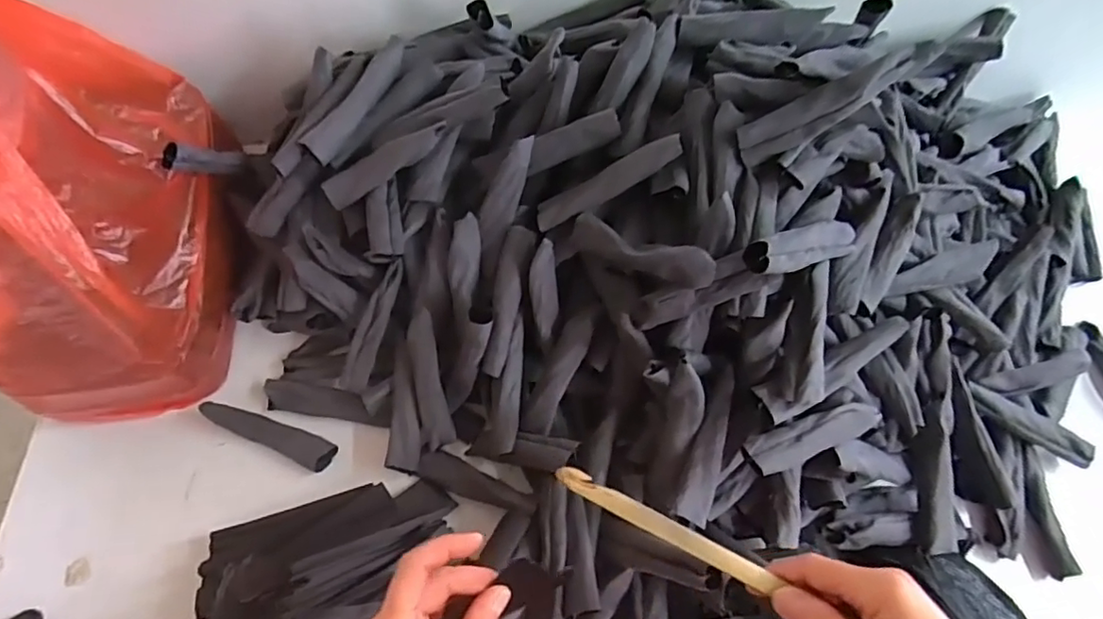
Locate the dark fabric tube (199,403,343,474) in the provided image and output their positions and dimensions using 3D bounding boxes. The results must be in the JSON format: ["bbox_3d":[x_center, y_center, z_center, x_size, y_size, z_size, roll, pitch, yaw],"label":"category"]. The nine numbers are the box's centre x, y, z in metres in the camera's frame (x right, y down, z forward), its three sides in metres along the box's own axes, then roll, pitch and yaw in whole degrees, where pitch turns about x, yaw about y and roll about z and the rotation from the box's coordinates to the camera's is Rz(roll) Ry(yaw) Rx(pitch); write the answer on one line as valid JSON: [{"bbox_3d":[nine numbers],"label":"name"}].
[{"bbox_3d":[-0.308,0.133,0.636,0.154,0.015,0.033,20,64,10],"label":"dark fabric tube"}]

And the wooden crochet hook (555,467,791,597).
[{"bbox_3d":[0.072,0.141,0.376,0.150,0.011,0.013,28,65,1],"label":"wooden crochet hook"}]

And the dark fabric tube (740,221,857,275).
[{"bbox_3d":[0.211,-0.052,0.481,0.147,0.021,0.031,-14,60,-37],"label":"dark fabric tube"}]

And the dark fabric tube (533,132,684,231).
[{"bbox_3d":[0.051,-0.117,0.542,0.147,0.016,0.027,-26,60,23],"label":"dark fabric tube"}]

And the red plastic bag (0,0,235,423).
[{"bbox_3d":[-0.475,-0.104,0.578,0.191,0.353,0.325,-7,63,-3],"label":"red plastic bag"}]

